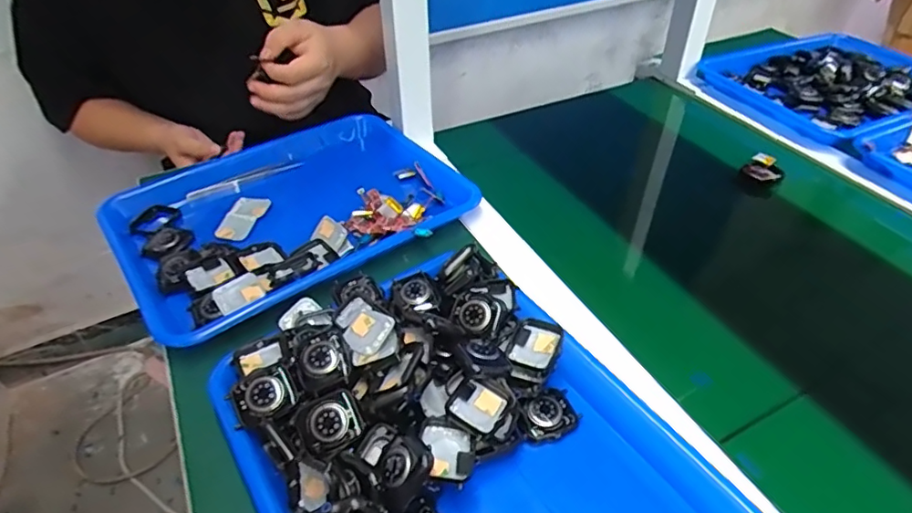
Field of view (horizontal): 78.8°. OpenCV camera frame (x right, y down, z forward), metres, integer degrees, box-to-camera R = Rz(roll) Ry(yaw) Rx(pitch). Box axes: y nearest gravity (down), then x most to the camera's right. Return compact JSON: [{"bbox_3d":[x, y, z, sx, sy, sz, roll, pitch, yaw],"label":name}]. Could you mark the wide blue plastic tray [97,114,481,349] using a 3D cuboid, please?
[{"bbox_3d":[-0.172,-0.039,0.615,0.350,0.067,0.256,-27,48,-24],"label":"wide blue plastic tray"}]

